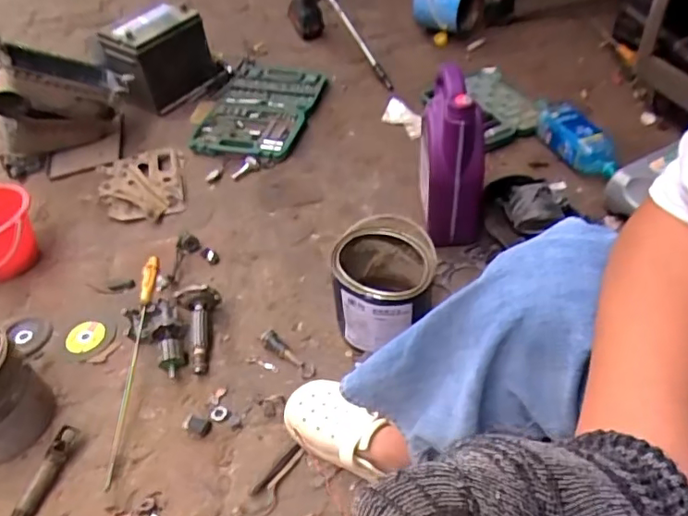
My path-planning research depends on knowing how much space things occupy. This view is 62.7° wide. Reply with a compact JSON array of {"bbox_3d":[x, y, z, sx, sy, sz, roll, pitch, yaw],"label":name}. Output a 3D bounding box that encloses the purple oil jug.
[{"bbox_3d":[0.194,-0.165,0.993,0.114,0.308,0.155,4,47,7],"label":"purple oil jug"}]

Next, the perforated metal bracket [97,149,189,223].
[{"bbox_3d":[-0.446,-0.161,1.248,0.181,0.043,0.227,-11,46,-5],"label":"perforated metal bracket"}]

